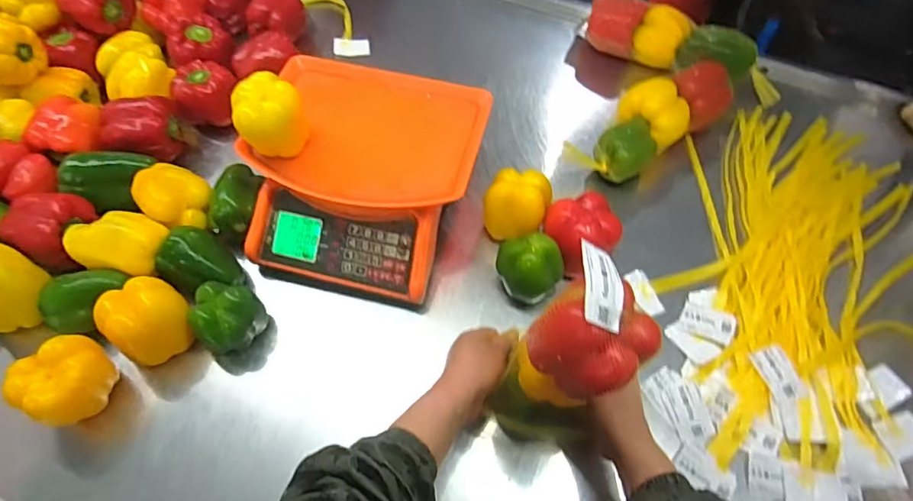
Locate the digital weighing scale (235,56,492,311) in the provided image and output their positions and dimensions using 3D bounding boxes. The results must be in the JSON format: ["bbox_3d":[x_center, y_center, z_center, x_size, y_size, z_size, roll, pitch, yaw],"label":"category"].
[{"bbox_3d":[-0.118,-0.095,0.678,0.273,0.130,0.286,14,59,7],"label":"digital weighing scale"}]

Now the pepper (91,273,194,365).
[{"bbox_3d":[-0.352,0.080,0.589,0.083,0.069,0.075,-39,67,-22],"label":"pepper"}]

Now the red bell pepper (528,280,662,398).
[{"bbox_3d":[0.109,0.069,0.408,0.079,0.063,0.074,41,66,21],"label":"red bell pepper"}]

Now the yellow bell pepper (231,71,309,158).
[{"bbox_3d":[-0.217,-0.156,0.604,0.077,0.077,0.064,-9,59,-6],"label":"yellow bell pepper"}]

